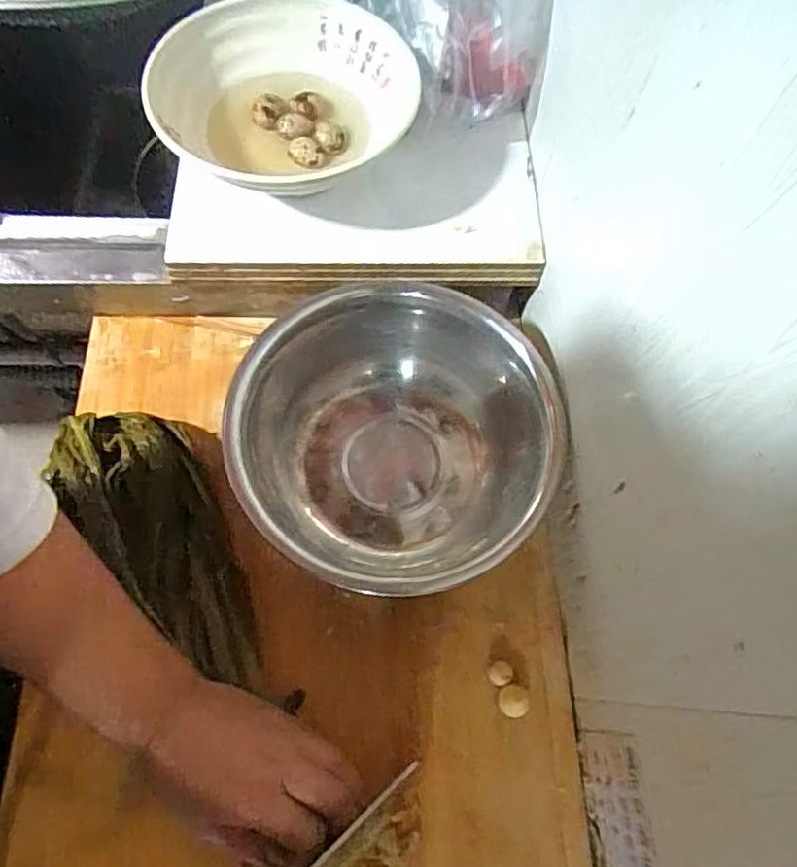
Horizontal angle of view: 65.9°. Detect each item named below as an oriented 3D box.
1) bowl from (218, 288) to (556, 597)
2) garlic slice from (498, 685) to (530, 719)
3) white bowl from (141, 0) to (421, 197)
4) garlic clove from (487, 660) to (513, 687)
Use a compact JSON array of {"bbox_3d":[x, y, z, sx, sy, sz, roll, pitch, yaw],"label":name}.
[{"bbox_3d":[-0.003,0.004,0.464,0.214,0.088,0.230,1,67,-2],"label":"bowl"},{"bbox_3d":[0.081,0.191,0.437,0.020,0.017,0.021,-6,67,-5],"label":"garlic slice"},{"bbox_3d":[-0.085,-0.261,0.491,0.199,0.056,0.187,28,69,9],"label":"white bowl"},{"bbox_3d":[0.074,0.175,0.447,0.017,0.015,0.017,1,67,-2],"label":"garlic clove"}]

